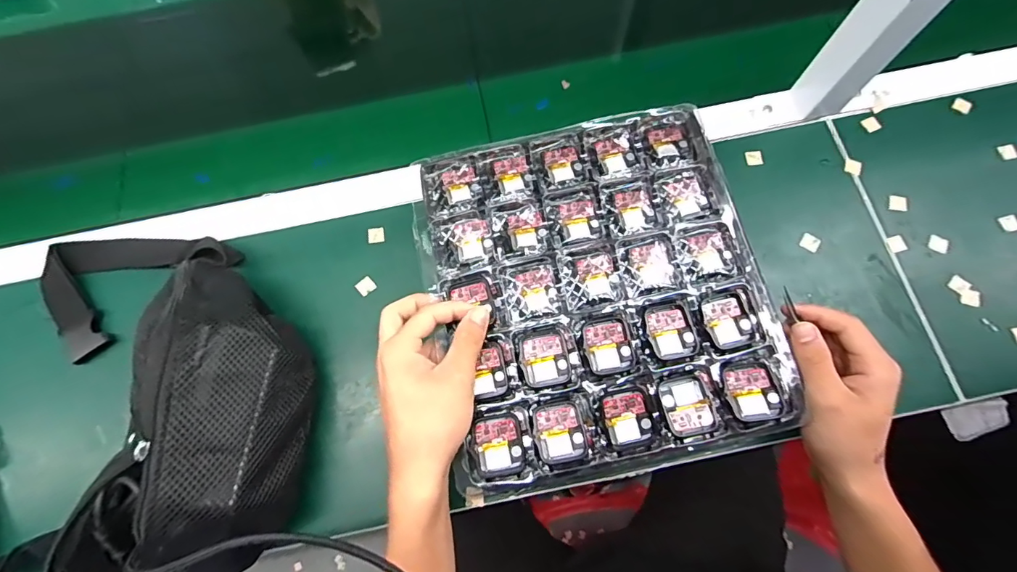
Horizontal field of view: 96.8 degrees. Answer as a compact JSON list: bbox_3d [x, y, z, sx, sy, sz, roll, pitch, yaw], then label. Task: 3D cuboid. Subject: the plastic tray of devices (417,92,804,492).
[{"bbox_3d":[0.070,-0.003,0.373,0.261,0.017,0.286,-12,73,-1],"label":"plastic tray of devices"}]

